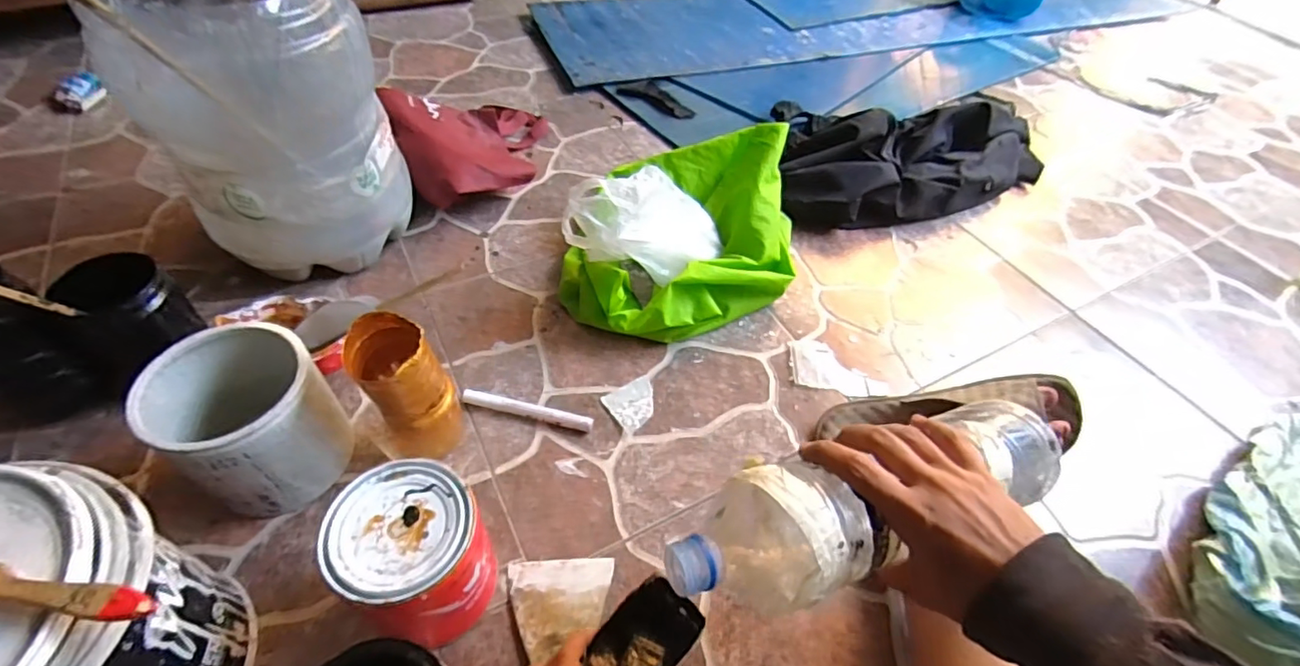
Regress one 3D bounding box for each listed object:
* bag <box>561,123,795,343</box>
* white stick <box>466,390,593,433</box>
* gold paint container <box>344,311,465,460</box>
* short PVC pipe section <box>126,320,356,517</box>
[{"bbox_3d":[0.038,-0.125,0.713,0.308,0.148,0.250,-6,50,-11],"label":"bag"},{"bbox_3d":[-0.132,0.083,0.595,0.143,0.018,0.015,13,50,5],"label":"white stick"},{"bbox_3d":[-0.226,0.061,0.517,0.071,0.163,0.073,3,49,-3],"label":"gold paint container"},{"bbox_3d":[-0.354,0.078,0.497,0.126,0.123,0.118,35,55,23],"label":"short PVC pipe section"}]

